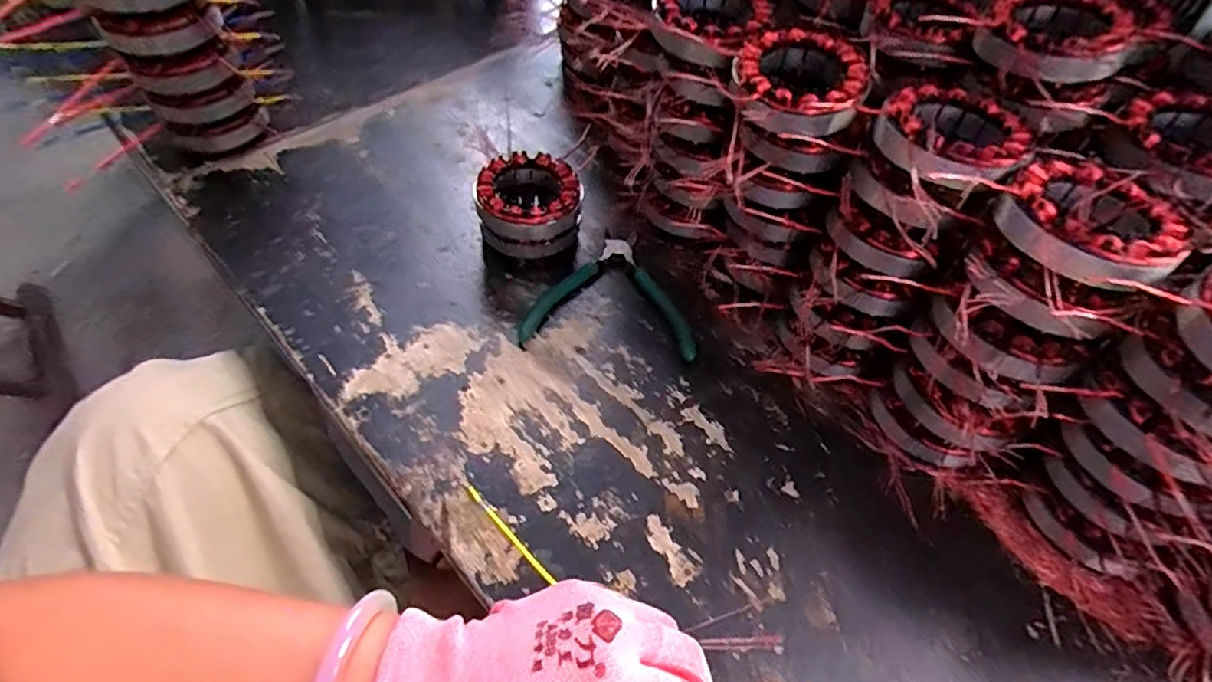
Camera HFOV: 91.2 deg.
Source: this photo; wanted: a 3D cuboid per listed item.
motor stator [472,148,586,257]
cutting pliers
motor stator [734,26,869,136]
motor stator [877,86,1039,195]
[{"bbox_3d":[-0.065,-0.111,0.511,0.084,0.068,0.083,1,55,-2],"label":"motor stator"},{"bbox_3d":[0.008,-0.043,0.504,0.139,0.011,0.122,6,54,3],"label":"cutting pliers"},{"bbox_3d":[0.127,-0.170,0.396,0.082,0.030,0.095,0,54,-2],"label":"motor stator"},{"bbox_3d":[0.210,-0.124,0.361,0.095,0.023,0.084,-19,57,-15],"label":"motor stator"}]

